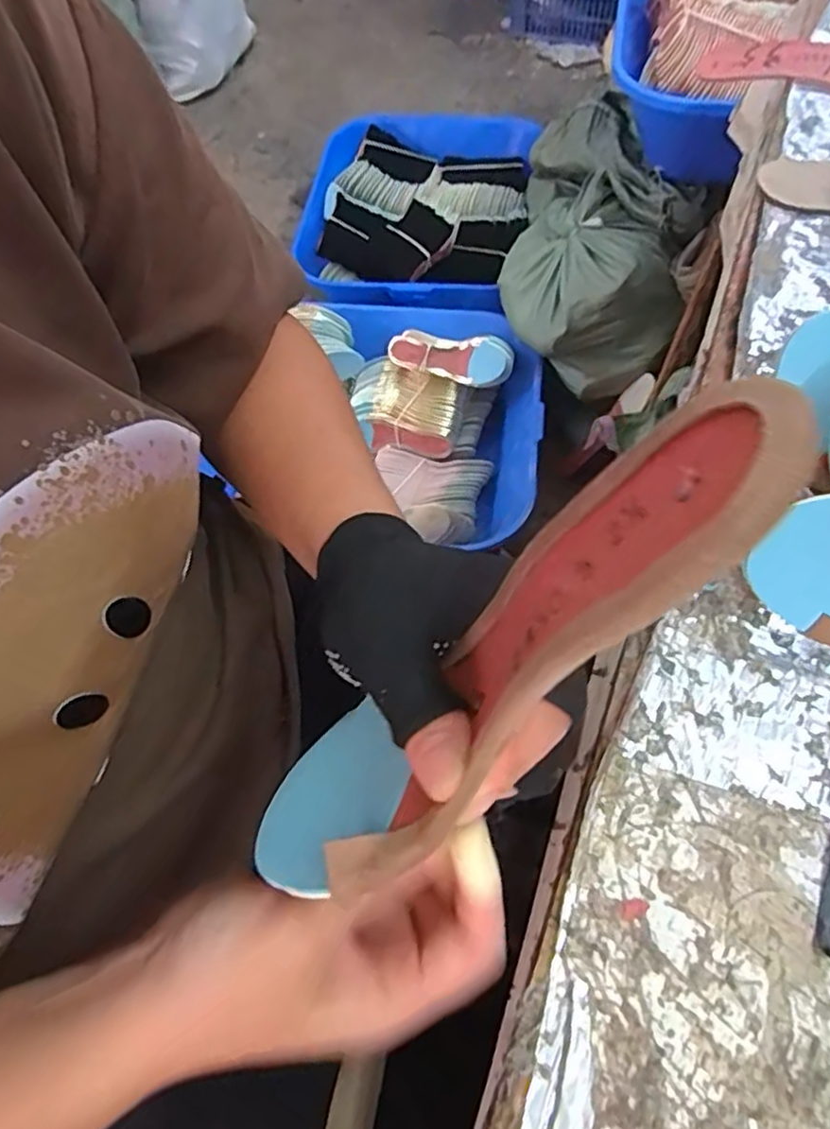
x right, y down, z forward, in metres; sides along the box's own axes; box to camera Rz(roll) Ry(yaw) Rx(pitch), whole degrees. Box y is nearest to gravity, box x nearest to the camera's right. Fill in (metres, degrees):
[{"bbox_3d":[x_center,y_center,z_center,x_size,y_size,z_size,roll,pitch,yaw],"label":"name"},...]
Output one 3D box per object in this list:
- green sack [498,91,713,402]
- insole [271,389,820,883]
[{"bbox_3d":[0.315,-0.562,1.146,0.297,0.233,0.447,10,62,9],"label":"green sack"},{"bbox_3d":[0.017,0.033,0.175,0.042,0.195,0.053,0,51,-44],"label":"insole"}]

